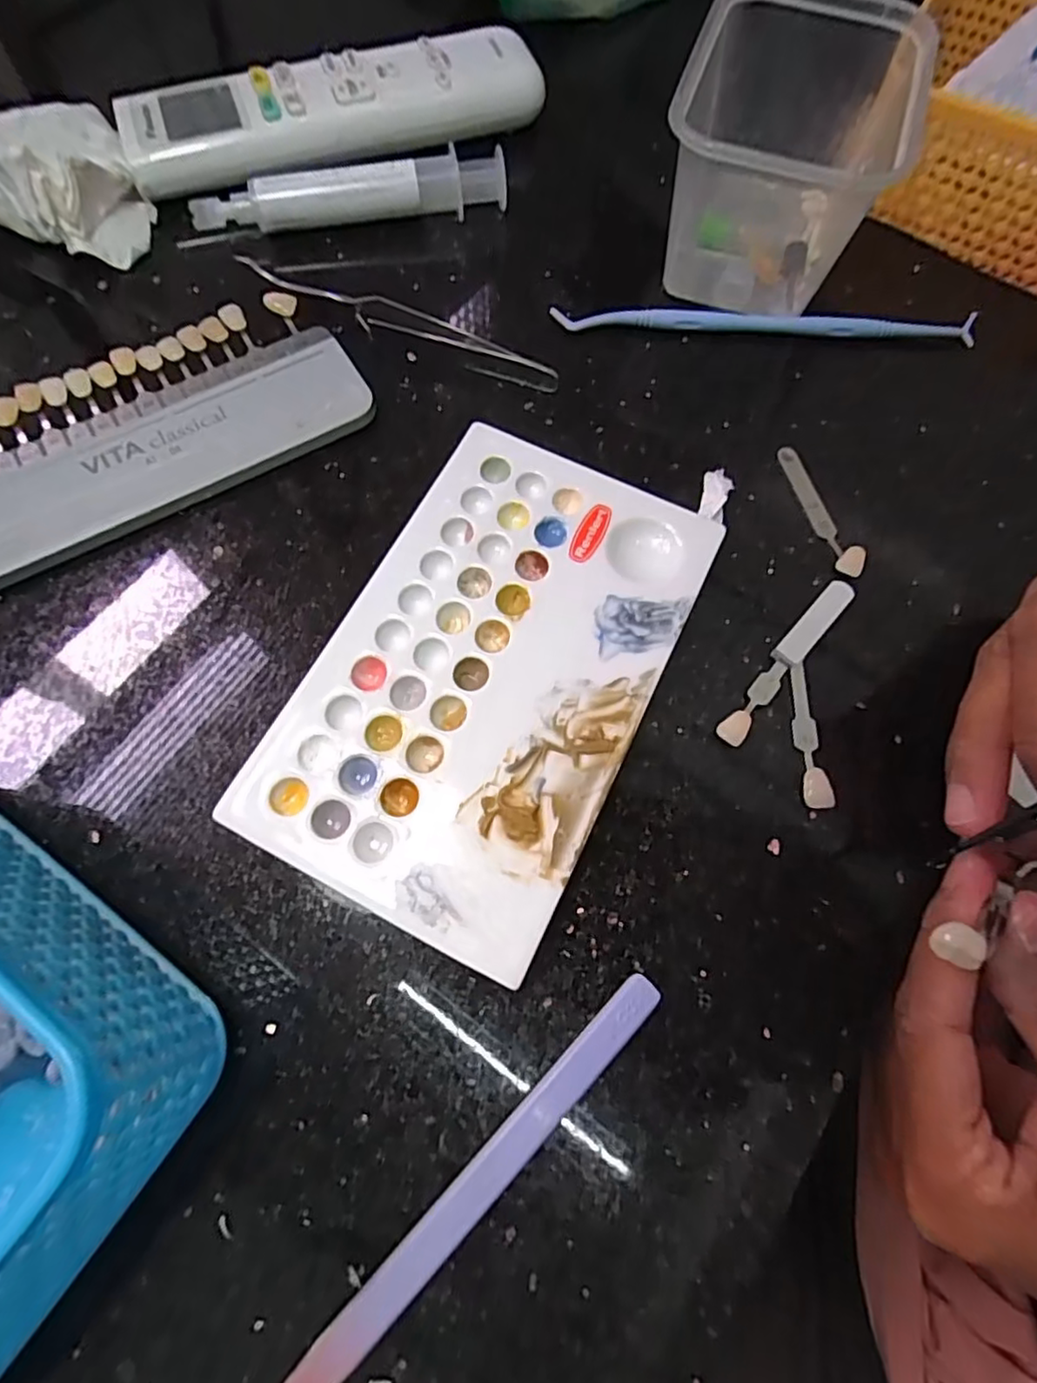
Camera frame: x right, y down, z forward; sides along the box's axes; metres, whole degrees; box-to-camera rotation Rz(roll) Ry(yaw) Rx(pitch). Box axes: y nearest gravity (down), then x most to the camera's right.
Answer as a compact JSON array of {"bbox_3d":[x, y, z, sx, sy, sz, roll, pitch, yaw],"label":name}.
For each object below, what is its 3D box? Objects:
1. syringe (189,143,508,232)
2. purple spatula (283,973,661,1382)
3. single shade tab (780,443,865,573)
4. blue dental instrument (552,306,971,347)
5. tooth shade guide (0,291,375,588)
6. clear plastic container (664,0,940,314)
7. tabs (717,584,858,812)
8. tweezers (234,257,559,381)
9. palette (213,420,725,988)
[{"bbox_3d":[-0.068,-0.204,0.255,0.125,0.015,0.017,-11,71,-7],"label":"syringe"},{"bbox_3d":[-0.014,0.123,0.148,0.010,0.004,0.137,44,74,12],"label":"purple spatula"},{"bbox_3d":[0.106,-0.064,0.219,0.010,0.005,0.056,-12,71,-7],"label":"single shade tab"},{"bbox_3d":[0.096,-0.144,0.246,0.163,0.008,0.004,1,28,0],"label":"blue dental instrument"},{"bbox_3d":[-0.130,-0.092,0.221,0.144,0.008,0.068,-29,74,-12],"label":"tooth shade guide"},{"bbox_3d":[0.102,-0.199,0.239,0.086,0.060,0.102,19,71,4],"label":"clear plastic container"},{"bbox_3d":[0.094,0.000,0.195,0.037,0.008,0.067,38,73,10],"label":"tabs"},{"bbox_3d":[-0.047,-0.140,0.239,0.130,0.010,0.011,22,71,5],"label":"tweezers"},{"bbox_3d":[-0.008,-0.009,0.192,0.096,0.013,0.152,27,71,7],"label":"palette"}]

